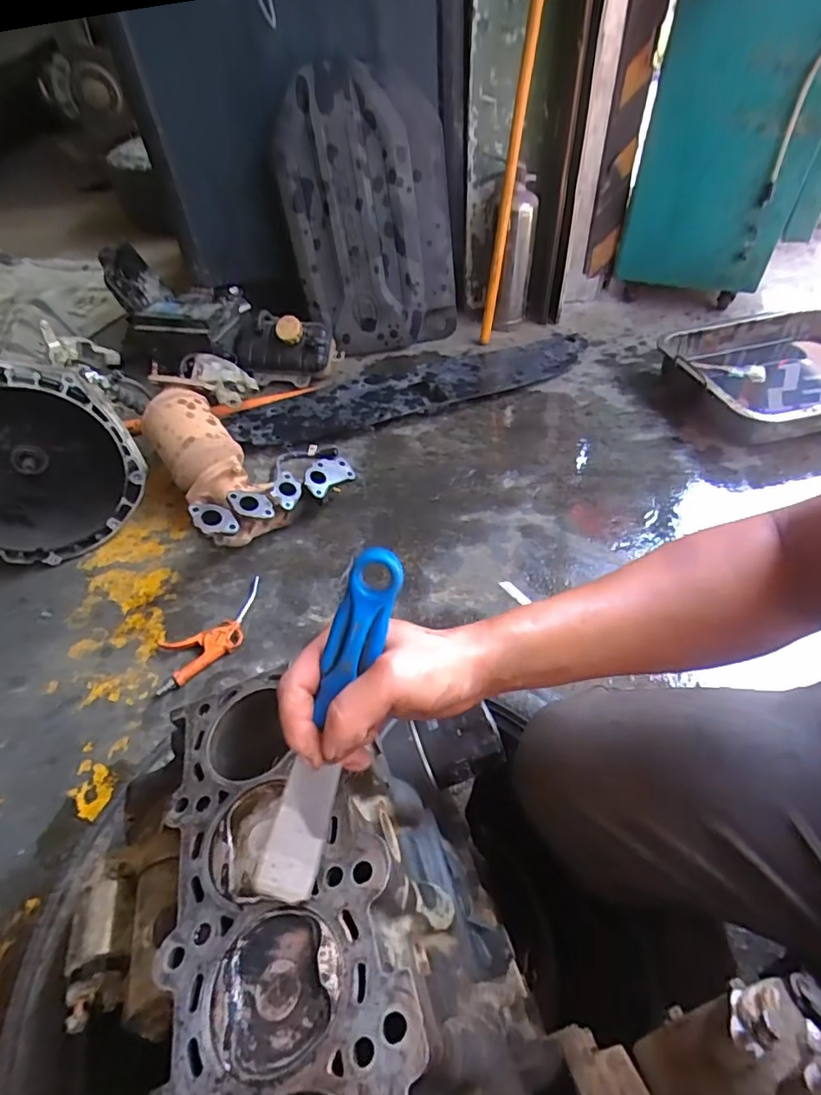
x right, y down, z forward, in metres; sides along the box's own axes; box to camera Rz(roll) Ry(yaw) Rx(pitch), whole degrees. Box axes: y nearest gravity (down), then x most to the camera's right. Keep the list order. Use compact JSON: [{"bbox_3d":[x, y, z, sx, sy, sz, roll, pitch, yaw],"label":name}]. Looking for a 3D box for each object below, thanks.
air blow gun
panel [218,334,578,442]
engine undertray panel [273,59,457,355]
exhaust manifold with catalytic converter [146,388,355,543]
[{"bbox_3d":[-0.317,0.136,0.880,0.217,0.020,0.100,-35,54,-24],"label":"air blow gun"},{"bbox_3d":[0.028,-0.409,1.357,0.944,0.054,0.280,-17,48,-10],"label":"panel"},{"bbox_3d":[-0.101,-0.780,1.321,0.392,0.571,0.093,-5,34,4],"label":"engine undertray panel"},{"bbox_3d":[-0.306,-0.173,1.037,0.306,0.153,0.354,-31,52,-22],"label":"exhaust manifold with catalytic converter"}]

